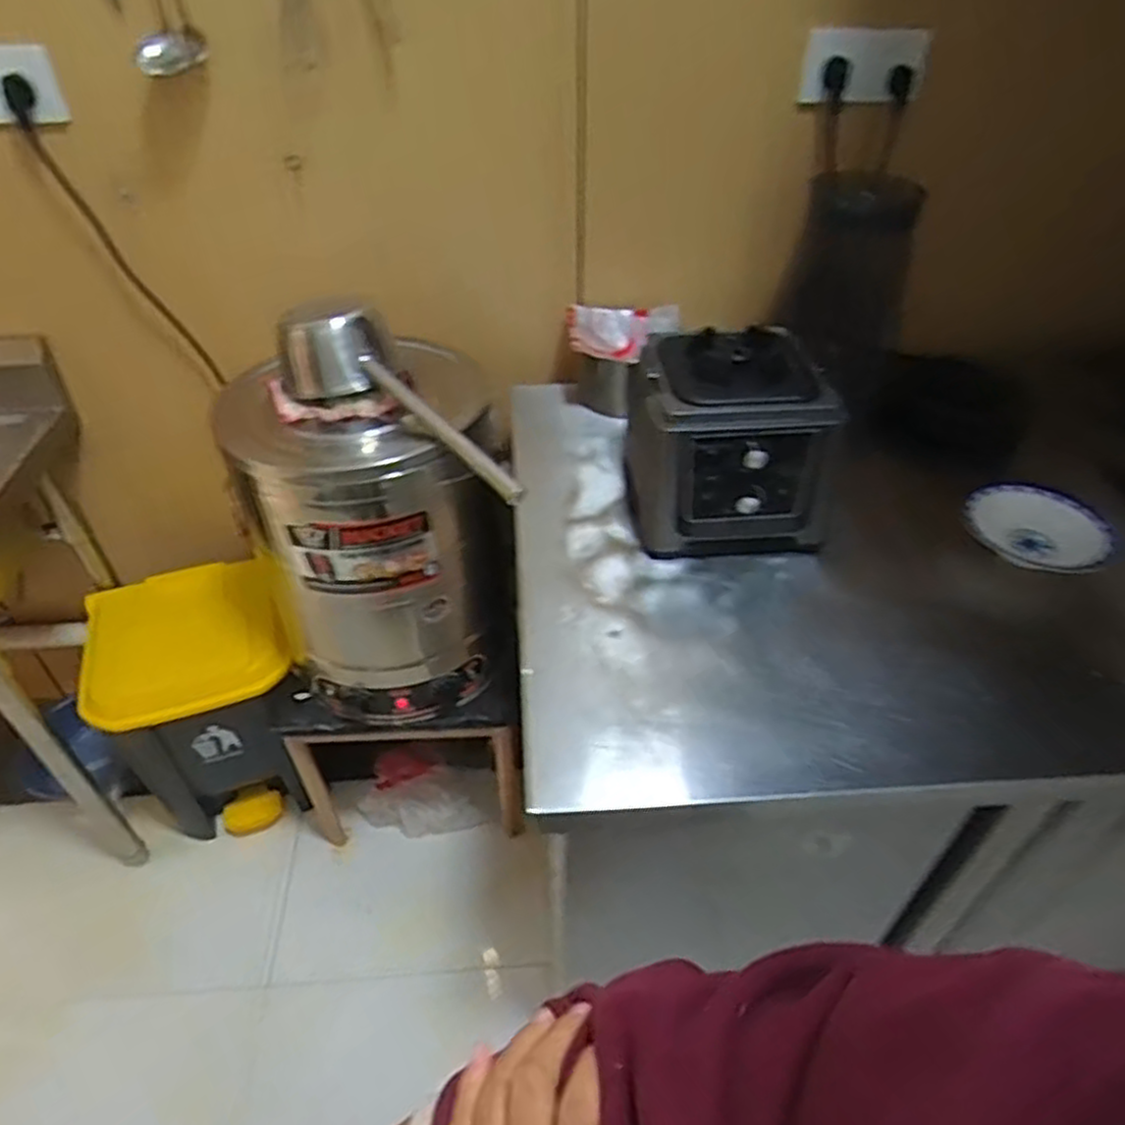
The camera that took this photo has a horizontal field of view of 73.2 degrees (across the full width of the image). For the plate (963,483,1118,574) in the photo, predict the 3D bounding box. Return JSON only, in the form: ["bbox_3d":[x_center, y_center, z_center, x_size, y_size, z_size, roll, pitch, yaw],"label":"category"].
[{"bbox_3d":[0.606,-0.044,0.970,0.165,0.035,0.135,35,60,22],"label":"plate"}]

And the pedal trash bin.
[{"bbox_3d":[-0.635,0.289,1.419,0.326,0.453,0.335,-19,45,-20],"label":"pedal trash bin"}]

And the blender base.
[{"bbox_3d":[0.208,-0.157,0.970,0.219,0.223,0.196,0,41,1],"label":"blender base"}]

